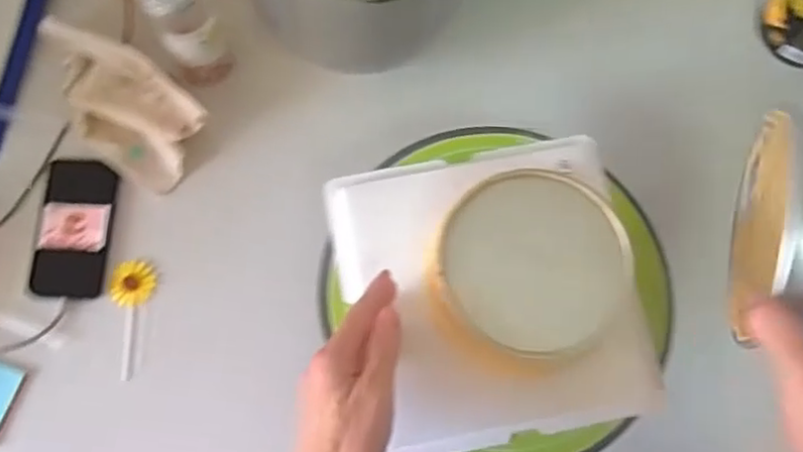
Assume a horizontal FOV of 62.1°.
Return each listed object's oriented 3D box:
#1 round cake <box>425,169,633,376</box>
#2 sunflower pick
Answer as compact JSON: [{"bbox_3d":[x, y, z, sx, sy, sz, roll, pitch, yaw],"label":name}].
[{"bbox_3d":[0.093,0.037,0.498,0.138,0.099,0.120,27,75,6],"label":"round cake"},{"bbox_3d":[-0.275,0.090,0.661,0.041,0.008,0.115,7,74,0],"label":"sunflower pick"}]

